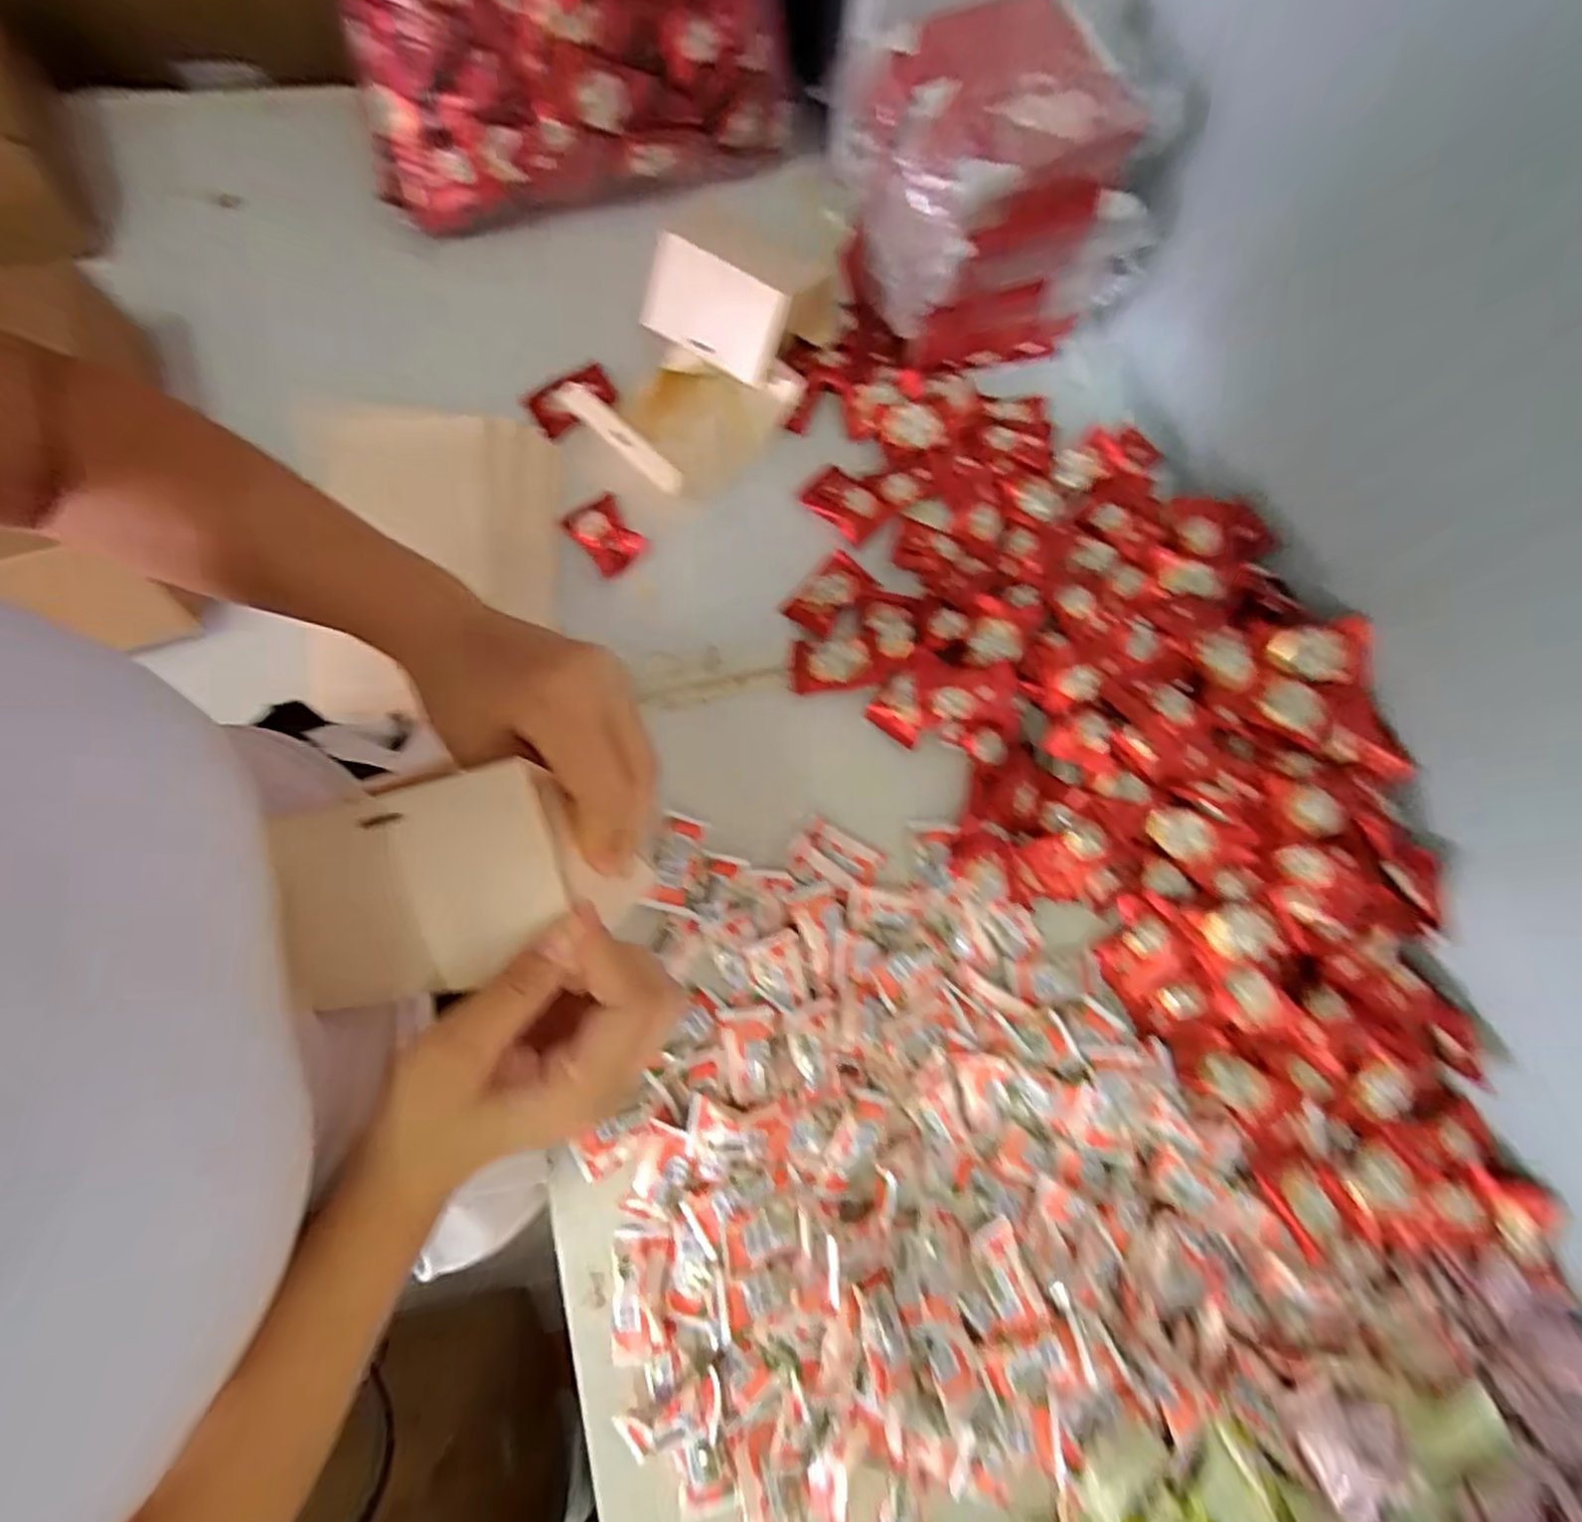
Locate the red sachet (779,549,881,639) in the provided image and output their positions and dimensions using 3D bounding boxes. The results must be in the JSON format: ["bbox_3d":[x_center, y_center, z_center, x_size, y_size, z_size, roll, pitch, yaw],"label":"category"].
[{"bbox_3d":[0.034,-0.150,0.629,0.047,0.010,0.081,39,78,9],"label":"red sachet"}]

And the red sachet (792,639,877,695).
[{"bbox_3d":[0.036,-0.081,0.603,0.071,0.009,0.046,0,75,0],"label":"red sachet"}]

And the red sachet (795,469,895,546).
[{"bbox_3d":[0.052,-0.239,0.653,0.073,0.011,0.051,39,78,9],"label":"red sachet"}]

